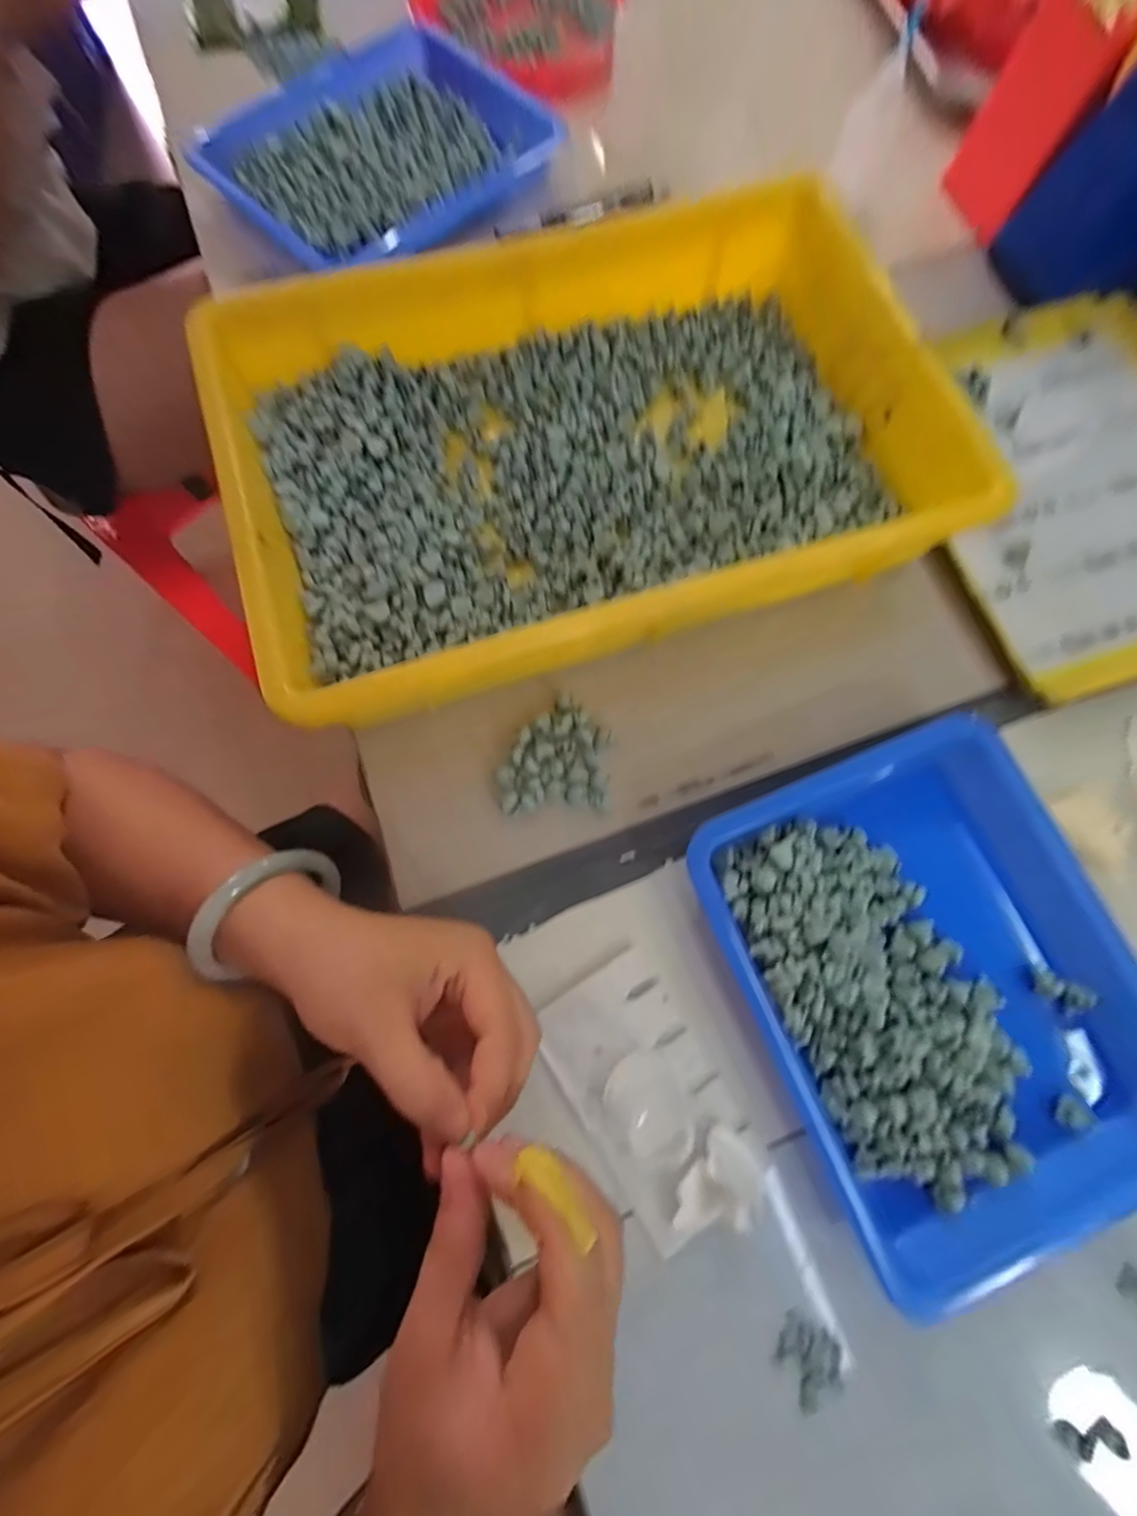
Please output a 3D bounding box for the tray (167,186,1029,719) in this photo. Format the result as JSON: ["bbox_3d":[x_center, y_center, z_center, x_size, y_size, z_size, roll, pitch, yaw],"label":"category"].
[{"bbox_3d":[0.009,-0.170,0.298,0.354,0.057,0.238,-18,77,-6],"label":"tray"}]

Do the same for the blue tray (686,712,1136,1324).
[{"bbox_3d":[0.177,0.103,0.252,0.180,0.029,0.214,-23,77,-7],"label":"blue tray"}]

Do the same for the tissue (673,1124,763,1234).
[{"bbox_3d":[0.066,0.190,0.237,0.029,0.013,0.044,38,78,8],"label":"tissue"}]

